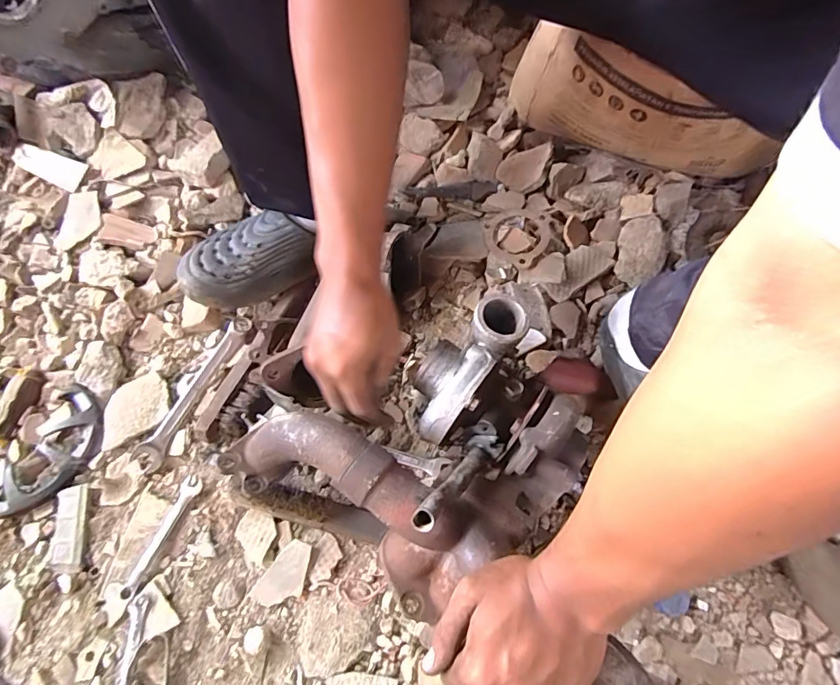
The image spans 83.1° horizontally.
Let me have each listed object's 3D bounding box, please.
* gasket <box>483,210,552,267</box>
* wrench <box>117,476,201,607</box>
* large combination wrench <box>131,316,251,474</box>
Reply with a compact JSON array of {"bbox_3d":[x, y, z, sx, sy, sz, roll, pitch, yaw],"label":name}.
[{"bbox_3d":[0.132,-0.147,0.627,0.083,0.007,0.085,-2,65,5],"label":"gasket"},{"bbox_3d":[-0.272,0.203,0.493,0.022,0.007,0.128,22,68,12],"label":"wrench"},{"bbox_3d":[-0.269,0.051,0.567,0.033,0.006,0.207,22,68,12],"label":"large combination wrench"}]

